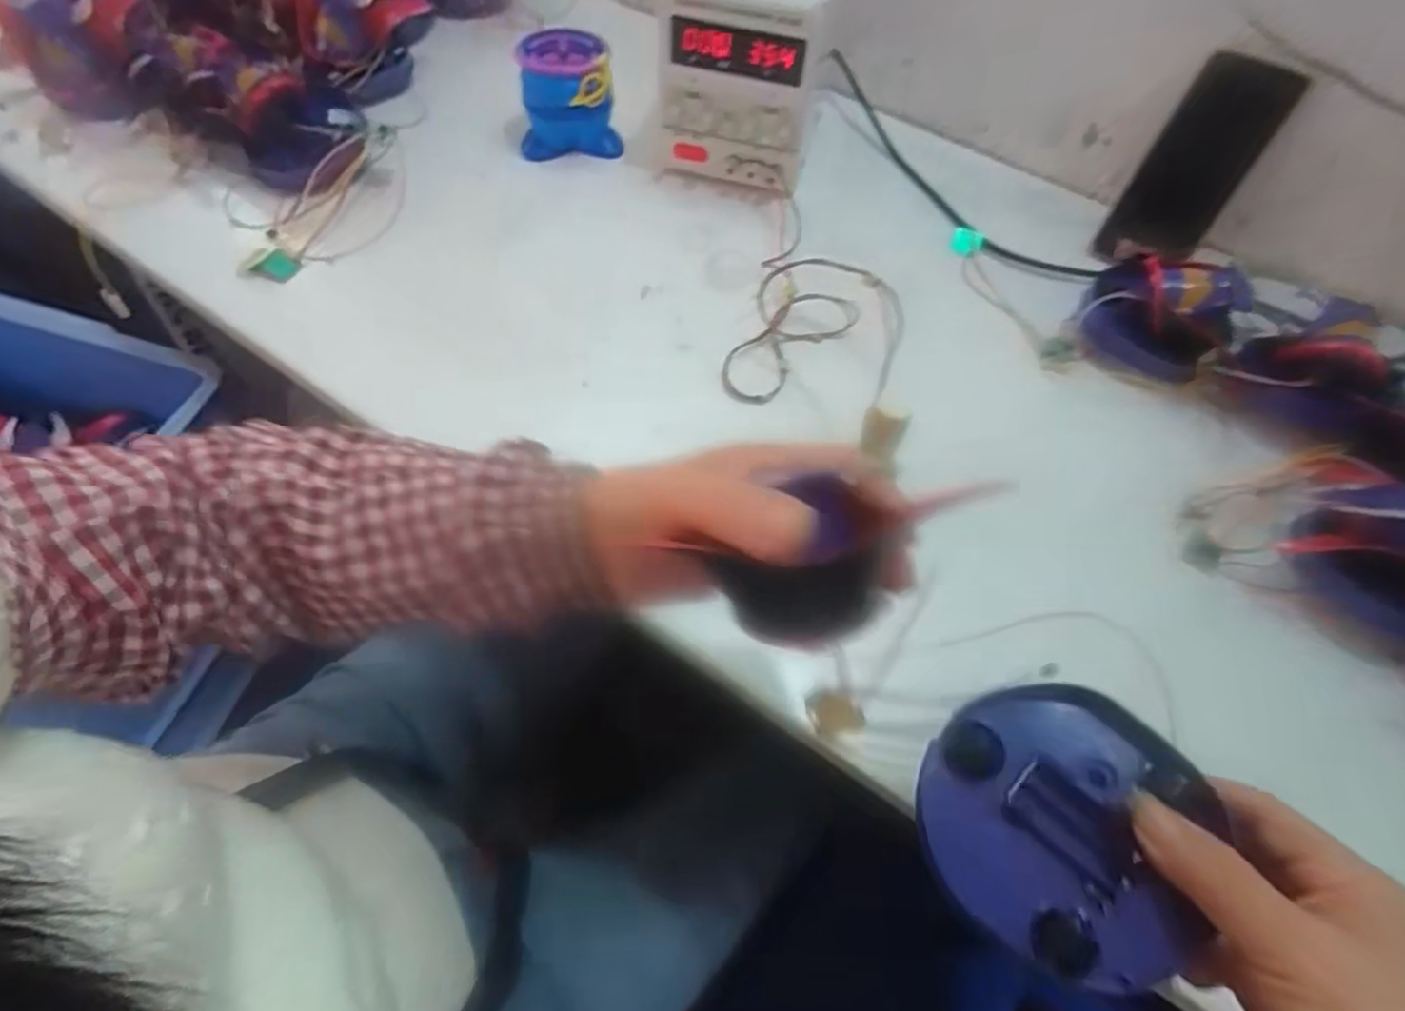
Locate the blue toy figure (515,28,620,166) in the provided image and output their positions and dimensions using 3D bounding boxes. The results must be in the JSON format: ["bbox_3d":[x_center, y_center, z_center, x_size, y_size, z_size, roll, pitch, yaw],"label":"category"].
[{"bbox_3d":[-0.127,-0.379,0.642,0.092,0.085,0.067,-6,55,-6],"label":"blue toy figure"}]

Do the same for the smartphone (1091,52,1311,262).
[{"bbox_3d":[0.417,-0.285,0.587,0.077,0.161,0.010,40,49,24],"label":"smartphone"}]

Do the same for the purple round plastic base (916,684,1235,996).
[{"bbox_3d":[0.142,0.127,0.276,0.101,0.027,0.101,1,54,-1],"label":"purple round plastic base"}]

